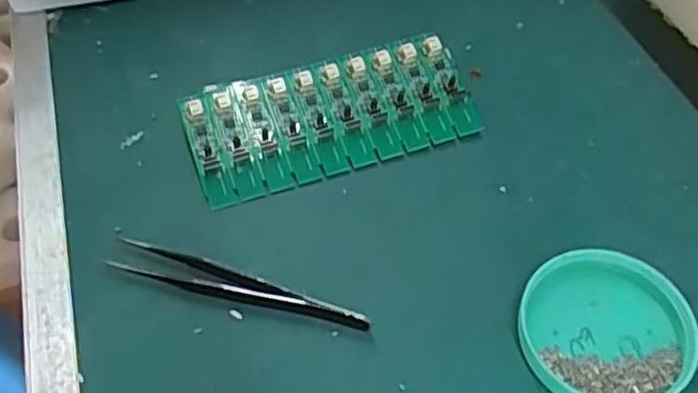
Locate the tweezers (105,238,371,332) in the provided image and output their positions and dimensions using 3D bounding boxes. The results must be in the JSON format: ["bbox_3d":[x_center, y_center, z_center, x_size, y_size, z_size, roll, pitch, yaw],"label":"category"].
[{"bbox_3d":[-0.046,0.038,0.291,0.112,0.012,0.014,14,54,11],"label":"tweezers"}]

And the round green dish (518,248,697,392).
[{"bbox_3d":[0.102,0.053,0.274,0.064,0.017,0.065,0,53,0],"label":"round green dish"}]

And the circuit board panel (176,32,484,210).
[{"bbox_3d":[-0.009,-0.040,0.341,0.138,0.005,0.059,-16,73,-10],"label":"circuit board panel"}]

